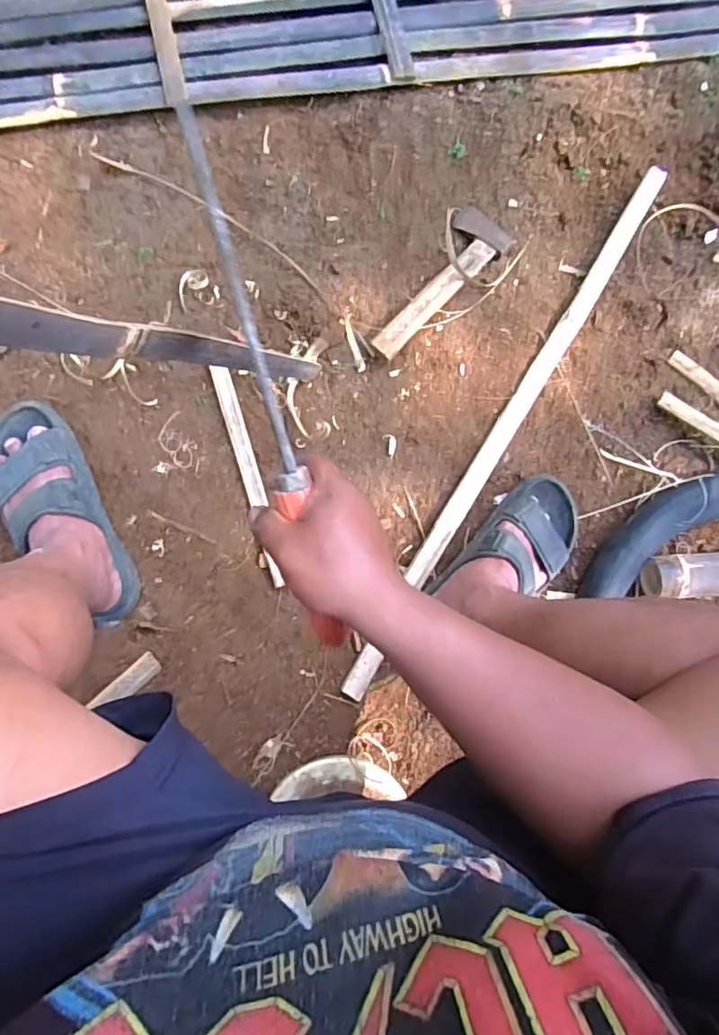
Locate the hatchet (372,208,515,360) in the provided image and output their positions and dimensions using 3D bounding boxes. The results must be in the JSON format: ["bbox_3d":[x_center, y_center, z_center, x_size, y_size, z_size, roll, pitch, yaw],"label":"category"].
[{"bbox_3d":[0.101,-0.338,0.824,0.257,0.030,0.085,-44,89,-8],"label":"hatchet"}]

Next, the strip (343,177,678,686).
[{"bbox_3d":[0.219,-0.138,0.814,0.038,0.024,0.875,31,82,-1],"label":"strip"}]

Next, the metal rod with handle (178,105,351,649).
[{"bbox_3d":[-0.062,-0.075,0.386,0.023,0.015,0.354,-15,103,-7],"label":"metal rod with handle"}]

